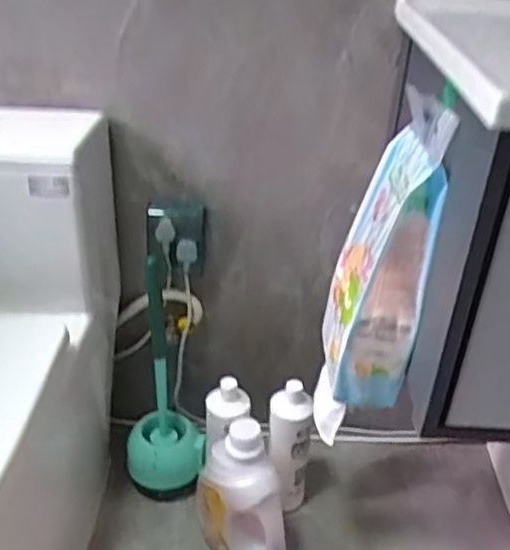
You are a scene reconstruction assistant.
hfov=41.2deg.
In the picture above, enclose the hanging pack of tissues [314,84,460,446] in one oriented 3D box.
[{"bbox_3d":[0.158,-0.001,0.898,0.101,0.431,0.149,4,31,0],"label":"hanging pack of tissues"}]

